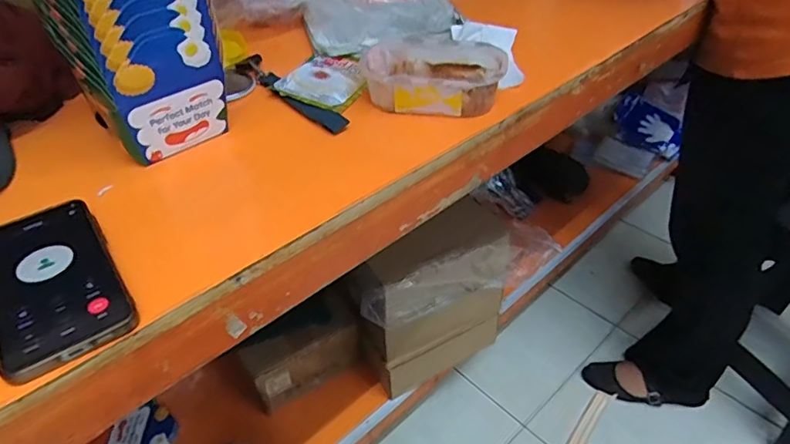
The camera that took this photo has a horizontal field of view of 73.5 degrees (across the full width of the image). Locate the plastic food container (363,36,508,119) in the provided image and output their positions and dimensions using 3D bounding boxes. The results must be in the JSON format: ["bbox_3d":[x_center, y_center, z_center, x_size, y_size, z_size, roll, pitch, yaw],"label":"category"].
[{"bbox_3d":[0.040,-0.160,0.566,0.148,0.041,0.107,8,41,12],"label":"plastic food container"}]

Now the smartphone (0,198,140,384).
[{"bbox_3d":[-0.244,0.038,0.375,0.081,0.007,0.161,-28,48,-25],"label":"smartphone"}]

